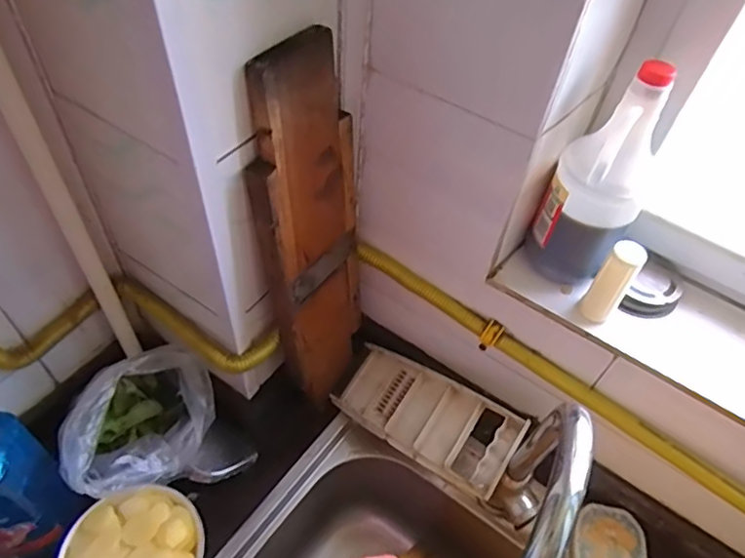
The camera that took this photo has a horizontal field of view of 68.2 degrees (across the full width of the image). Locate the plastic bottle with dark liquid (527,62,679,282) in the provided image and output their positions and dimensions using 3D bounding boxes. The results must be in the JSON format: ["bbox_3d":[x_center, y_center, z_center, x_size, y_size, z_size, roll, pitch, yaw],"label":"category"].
[{"bbox_3d":[0.215,-0.097,0.517,0.081,0.216,0.084,26,53,16],"label":"plastic bottle with dark liquid"}]

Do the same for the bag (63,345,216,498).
[{"bbox_3d":[-0.259,0.158,0.627,0.151,0.146,0.140,-22,56,-21],"label":"bag"}]

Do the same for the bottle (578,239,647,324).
[{"bbox_3d":[0.227,0.005,0.523,0.029,0.091,0.027,29,54,18],"label":"bottle"}]

